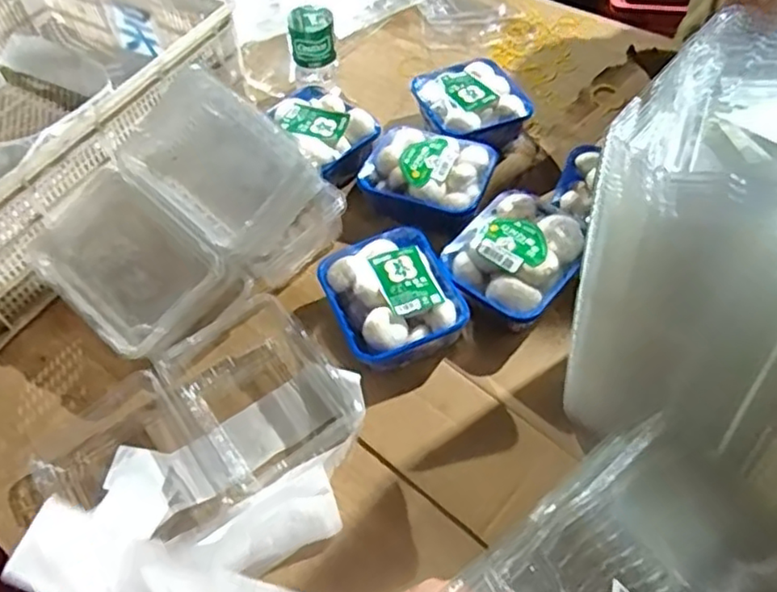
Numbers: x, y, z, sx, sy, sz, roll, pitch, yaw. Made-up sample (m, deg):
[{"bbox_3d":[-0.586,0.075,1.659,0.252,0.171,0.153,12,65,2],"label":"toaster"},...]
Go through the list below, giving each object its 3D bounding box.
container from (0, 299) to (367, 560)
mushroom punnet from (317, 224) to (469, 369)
[{"bbox_3d":[-0.189,0.132,0.599,0.298,0.067,0.205,-32,60,-19],"label":"container"},{"bbox_3d":[0.003,0.005,0.677,0.121,0.071,0.143,-18,57,-11],"label":"mushroom punnet"}]

